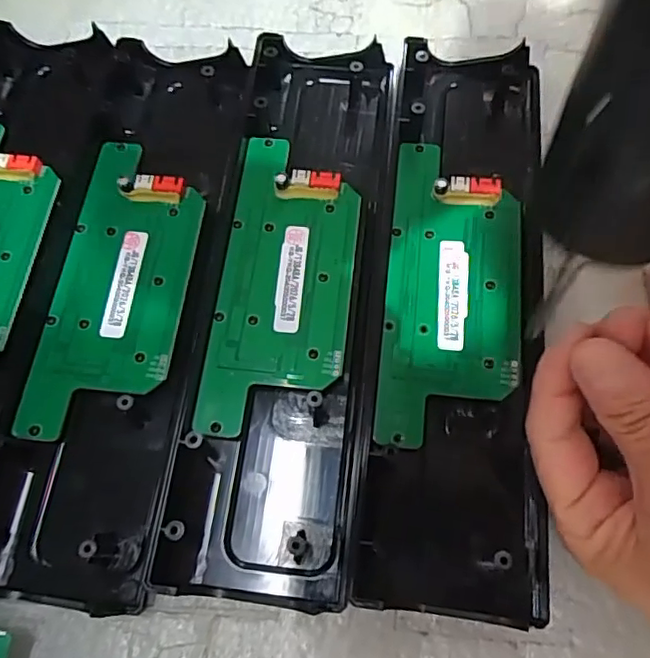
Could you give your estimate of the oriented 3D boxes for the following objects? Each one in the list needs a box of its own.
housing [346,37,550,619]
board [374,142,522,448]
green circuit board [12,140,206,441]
[{"bbox_3d":[0.058,-0.019,0.234,0.065,0.018,0.244,6,69,4],"label":"housing"},{"bbox_3d":[0.053,-0.019,0.234,0.054,0.009,0.132,6,69,4],"label":"board"},{"bbox_3d":[-0.085,-0.022,0.237,0.052,0.008,0.133,5,68,3],"label":"green circuit board"}]

